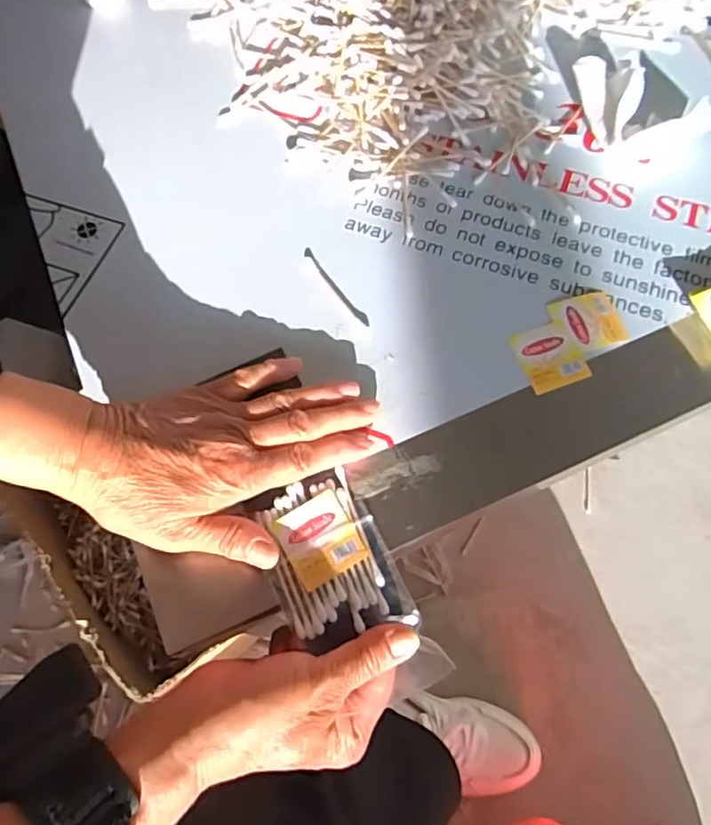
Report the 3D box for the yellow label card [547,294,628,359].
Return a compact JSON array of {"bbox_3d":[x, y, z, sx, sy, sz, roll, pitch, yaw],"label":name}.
[{"bbox_3d":[0.154,-0.059,0.387,0.042,0.004,0.041,-17,69,-6],"label":"yellow label card"}]

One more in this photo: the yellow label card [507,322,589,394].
[{"bbox_3d":[0.124,-0.036,0.376,0.039,0.004,0.043,-20,69,-7],"label":"yellow label card"}]

